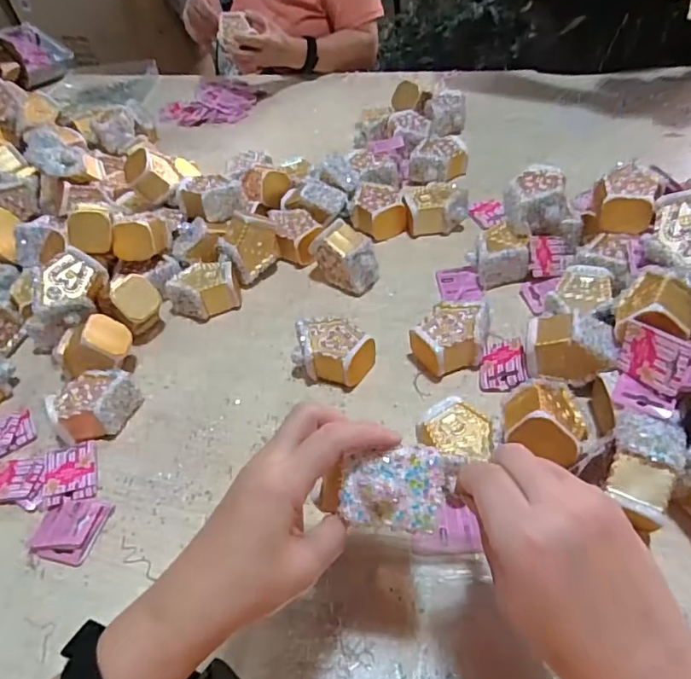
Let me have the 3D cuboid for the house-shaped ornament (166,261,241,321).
[{"bbox_3d":[-0.175,-0.059,0.666,0.084,0.051,0.055,-20,47,-8],"label":"house-shaped ornament"}]

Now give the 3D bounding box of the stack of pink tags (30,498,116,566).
[{"bbox_3d":[-0.251,0.173,0.491,0.057,0.009,0.057,5,48,15],"label":"stack of pink tags"}]

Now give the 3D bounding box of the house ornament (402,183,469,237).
[{"bbox_3d":[0.121,-0.171,0.720,0.084,0.051,0.062,-2,47,9],"label":"house ornament"}]

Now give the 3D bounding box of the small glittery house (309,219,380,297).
[{"bbox_3d":[0.001,-0.102,0.659,0.074,0.071,0.050,27,57,31],"label":"small glittery house"}]

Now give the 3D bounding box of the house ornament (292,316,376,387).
[{"bbox_3d":[-0.013,0.015,0.569,0.082,0.049,0.056,12,51,21],"label":"house ornament"}]

